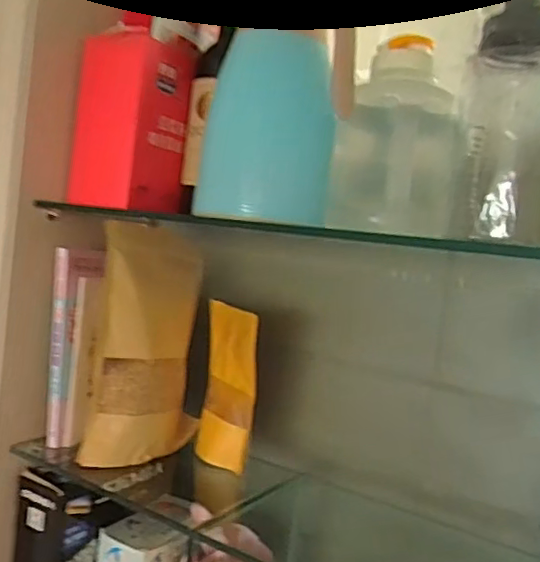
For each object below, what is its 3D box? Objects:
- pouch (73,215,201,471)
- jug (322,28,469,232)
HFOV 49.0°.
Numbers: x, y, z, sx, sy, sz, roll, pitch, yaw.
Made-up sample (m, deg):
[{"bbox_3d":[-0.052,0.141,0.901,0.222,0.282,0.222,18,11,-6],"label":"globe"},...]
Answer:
[{"bbox_3d":[-0.141,0.074,0.707,0.073,0.254,0.161,9,4,21],"label":"pouch"},{"bbox_3d":[0.133,-0.143,0.599,0.125,0.189,0.099,8,3,1],"label":"jug"}]

